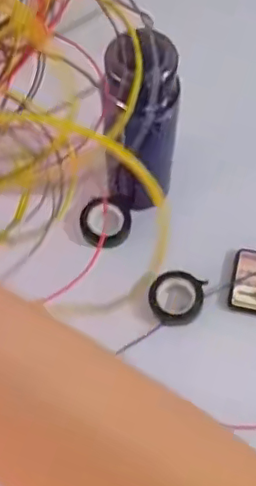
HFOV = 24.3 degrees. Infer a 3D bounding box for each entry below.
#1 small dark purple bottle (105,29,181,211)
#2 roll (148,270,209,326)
[{"bbox_3d":[0.014,-0.117,0.622,0.073,0.236,0.057,3,66,2],"label":"small dark purple bottle"},{"bbox_3d":[0.055,0.062,0.680,0.060,0.021,0.062,0,66,0],"label":"roll"}]

